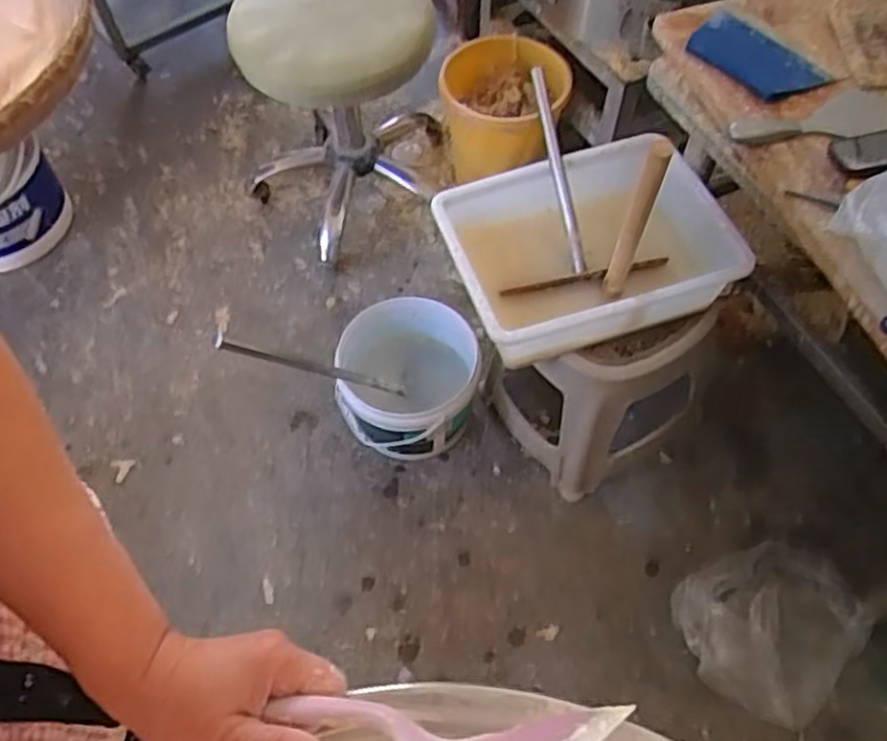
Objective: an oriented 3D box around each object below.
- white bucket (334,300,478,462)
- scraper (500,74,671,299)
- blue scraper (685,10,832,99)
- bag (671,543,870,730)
[{"bbox_3d":[-0.061,0.025,1.266,0.225,0.186,0.225,-1,59,1],"label":"white bucket"},{"bbox_3d":[0.160,-0.272,1.041,0.224,0.061,0.305,-13,94,-6],"label":"scraper"},{"bbox_3d":[0.389,-0.391,0.939,0.165,0.014,0.086,40,71,15],"label":"blue scraper"},{"bbox_3d":[0.474,0.368,1.067,0.239,0.079,0.227,-21,60,-11],"label":"bag"}]

